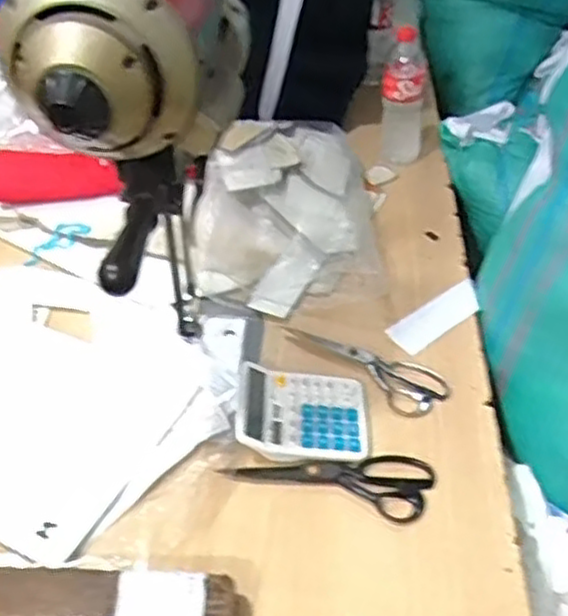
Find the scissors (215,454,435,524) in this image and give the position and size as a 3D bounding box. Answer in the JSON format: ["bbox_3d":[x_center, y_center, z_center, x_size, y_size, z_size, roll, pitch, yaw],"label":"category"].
[{"bbox_3d":[0.049,0.170,0.787,0.212,0.015,0.075,10,38,14],"label":"scissors"}]

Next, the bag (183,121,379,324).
[{"bbox_3d":[0.004,-0.158,1.127,0.270,0.103,0.403,0,37,1],"label":"bag"}]

